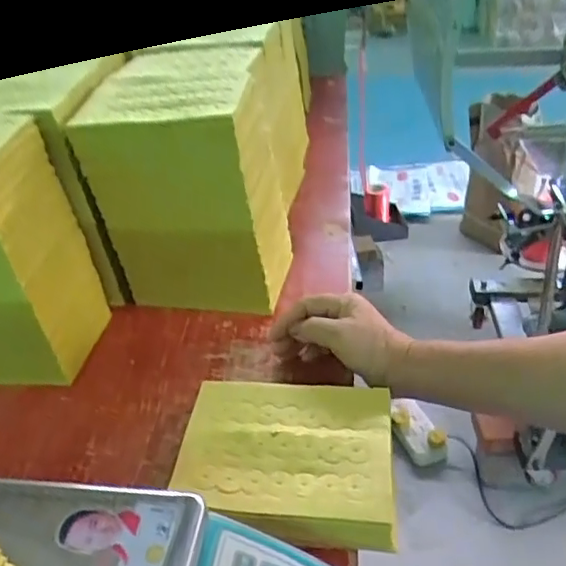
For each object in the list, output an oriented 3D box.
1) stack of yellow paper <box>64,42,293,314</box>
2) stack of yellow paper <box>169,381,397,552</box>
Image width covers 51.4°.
[{"bbox_3d":[-0.092,-0.117,0.664,0.176,0.227,0.218,0,37,7],"label":"stack of yellow paper"},{"bbox_3d":[0.005,0.137,0.459,0.162,0.040,0.130,1,37,8],"label":"stack of yellow paper"}]

